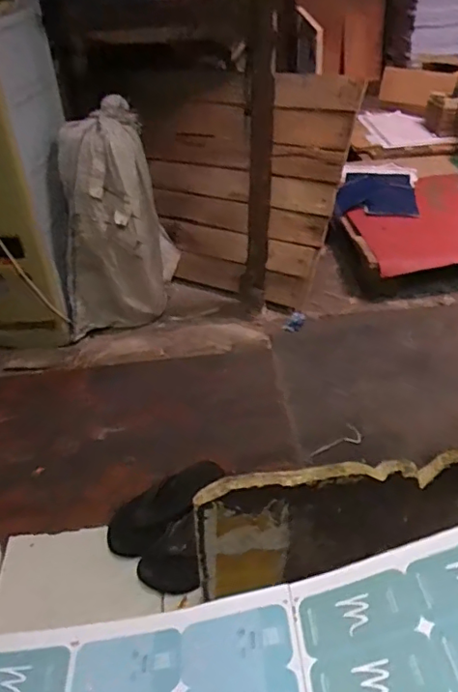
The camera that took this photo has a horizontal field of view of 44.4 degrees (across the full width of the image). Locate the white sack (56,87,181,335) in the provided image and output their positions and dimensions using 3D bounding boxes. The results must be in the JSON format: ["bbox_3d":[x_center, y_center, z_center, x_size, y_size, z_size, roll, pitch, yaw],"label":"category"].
[{"bbox_3d":[-0.323,-0.329,1.548,0.256,0.587,0.301,-2,37,3],"label":"white sack"}]

